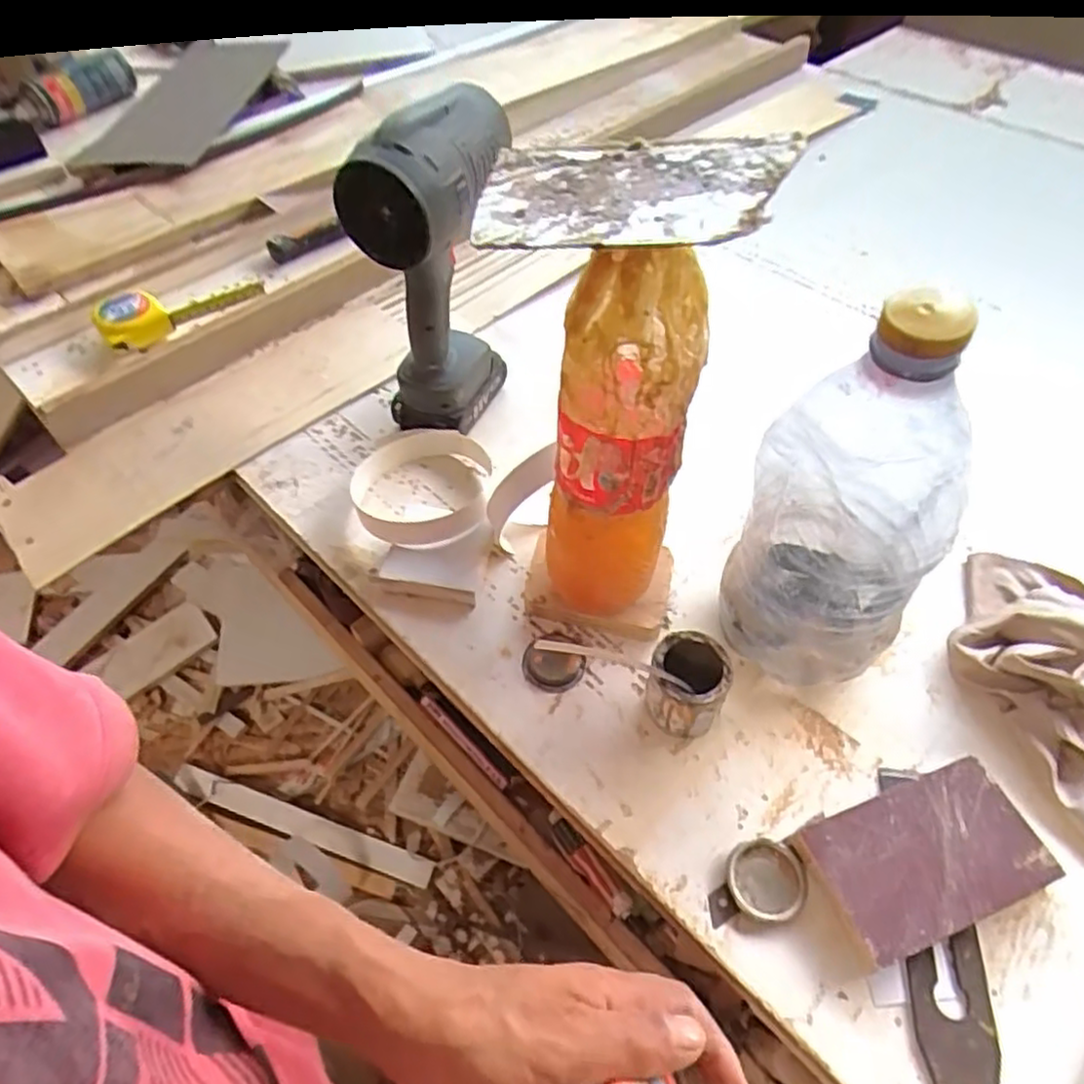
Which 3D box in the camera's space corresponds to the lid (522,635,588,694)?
[{"bbox_3d":[0.009,0.088,0.532,0.045,0.008,0.046,0,53,0],"label":"lid"}]

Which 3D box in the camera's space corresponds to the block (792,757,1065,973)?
[{"bbox_3d":[0.233,0.193,0.436,0.137,0.028,0.079,-16,54,-12],"label":"block"}]

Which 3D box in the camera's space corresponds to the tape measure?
[{"bbox_3d":[-0.377,-0.247,0.746,0.166,0.035,0.053,-30,58,-21],"label":"tape measure"}]

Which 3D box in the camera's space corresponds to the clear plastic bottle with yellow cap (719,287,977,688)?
[{"bbox_3d":[0.185,-0.023,0.436,0.109,0.293,0.104,21,55,15],"label":"clear plastic bottle with yellow cap"}]

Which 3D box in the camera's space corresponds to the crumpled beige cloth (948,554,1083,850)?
[{"bbox_3d":[0.356,0.090,0.498,0.118,0.036,0.224,18,55,13],"label":"crumpled beige cloth"}]

